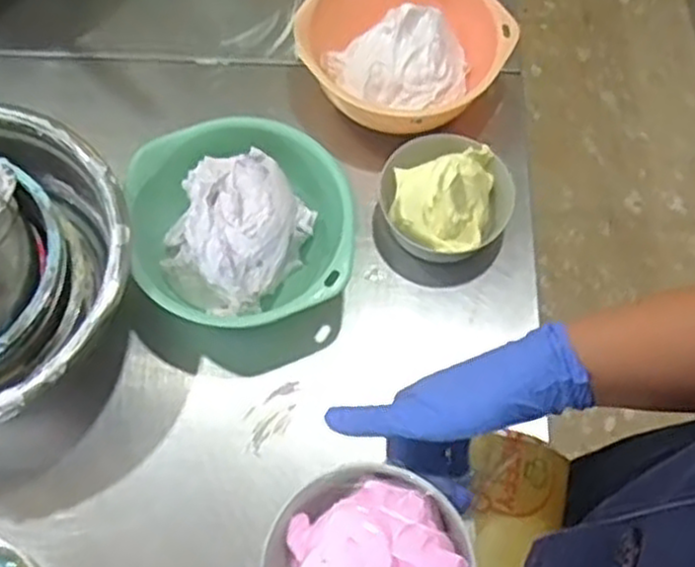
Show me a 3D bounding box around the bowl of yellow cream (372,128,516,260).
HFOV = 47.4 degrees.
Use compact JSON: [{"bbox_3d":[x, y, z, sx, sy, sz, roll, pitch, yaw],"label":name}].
[{"bbox_3d":[0.088,-0.082,0.706,0.108,0.062,0.105,1,67,-1],"label":"bowl of yellow cream"}]

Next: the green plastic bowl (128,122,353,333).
[{"bbox_3d":[-0.090,-0.044,0.678,0.186,0.083,0.173,1,67,-1],"label":"green plastic bowl"}]

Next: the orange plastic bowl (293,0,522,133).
[{"bbox_3d":[0.053,-0.224,0.761,0.192,0.070,0.168,21,68,7],"label":"orange plastic bowl"}]

